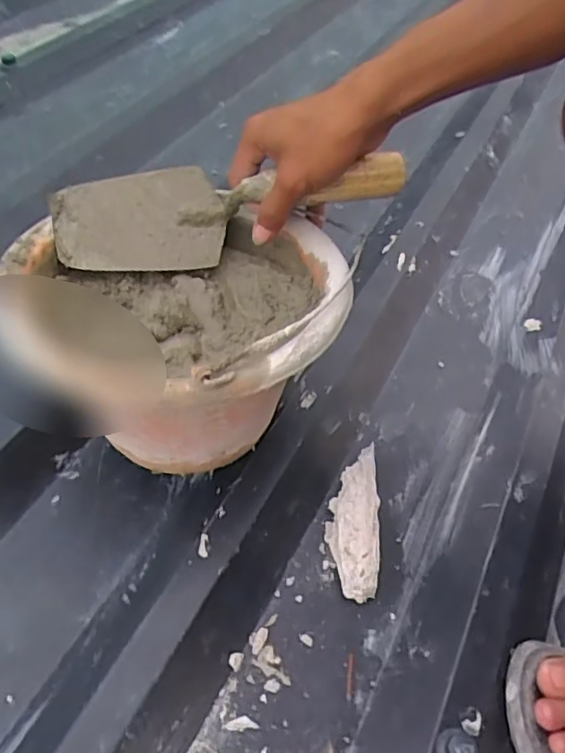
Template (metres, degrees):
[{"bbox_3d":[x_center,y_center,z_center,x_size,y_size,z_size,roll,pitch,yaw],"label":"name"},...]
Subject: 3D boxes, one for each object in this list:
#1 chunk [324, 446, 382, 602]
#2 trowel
[{"bbox_3d":[0.060,0.124,0.486,0.038,0.046,0.118,3,63,0],"label":"chunk"},{"bbox_3d":[-0.044,-0.142,0.468,0.280,0.047,0.085,-9,63,2],"label":"trowel"}]

